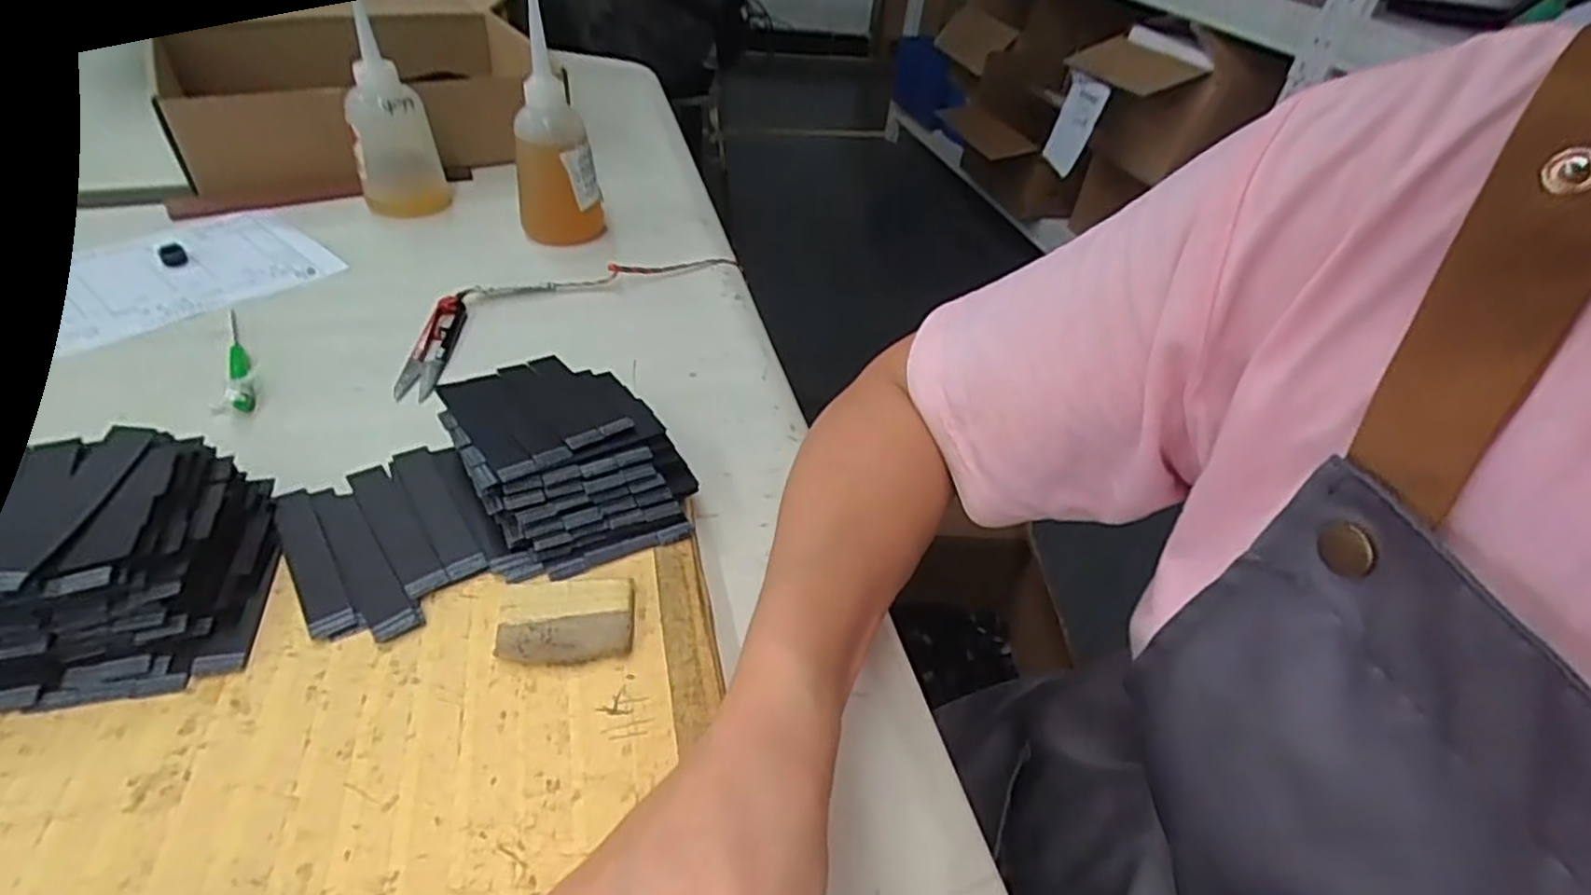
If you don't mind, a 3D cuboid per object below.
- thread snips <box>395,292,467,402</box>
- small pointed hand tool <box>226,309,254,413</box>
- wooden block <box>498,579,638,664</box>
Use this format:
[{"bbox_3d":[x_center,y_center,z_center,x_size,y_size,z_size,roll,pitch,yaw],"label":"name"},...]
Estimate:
[{"bbox_3d":[-0.231,-0.069,0.481,0.025,0.013,0.106,3,39,-7],"label":"thread snips"},{"bbox_3d":[-0.341,-0.061,0.455,0.010,0.014,0.124,-16,45,-27],"label":"small pointed hand tool"},{"bbox_3d":[-0.096,0.072,0.313,0.054,0.008,0.039,-1,40,-12],"label":"wooden block"}]

